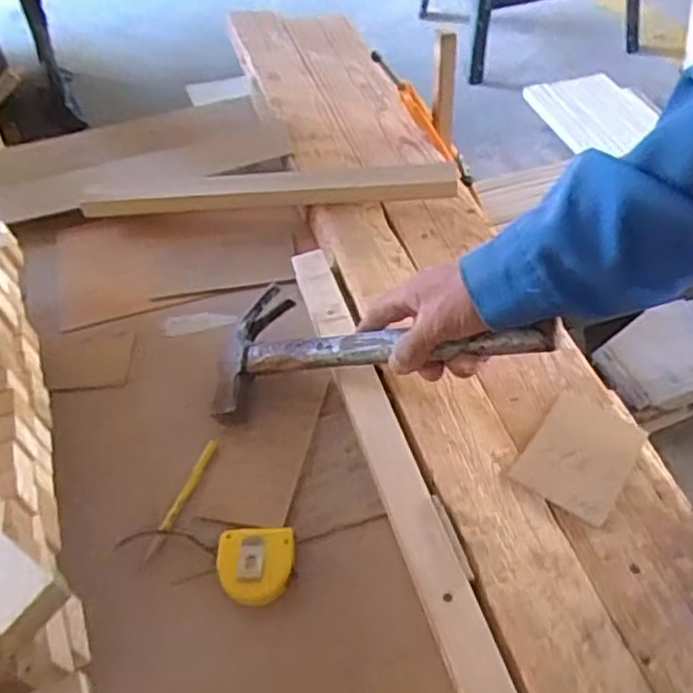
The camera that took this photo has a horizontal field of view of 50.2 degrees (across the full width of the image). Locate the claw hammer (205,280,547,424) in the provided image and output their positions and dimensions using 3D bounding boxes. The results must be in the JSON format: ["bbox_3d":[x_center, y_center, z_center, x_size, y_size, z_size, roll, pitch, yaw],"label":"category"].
[{"bbox_3d":[0.015,-0.014,0.601,0.287,0.031,0.106,-13,65,22],"label":"claw hammer"}]

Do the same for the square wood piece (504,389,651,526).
[{"bbox_3d":[0.180,0.084,0.573,0.072,0.004,0.100,29,56,19],"label":"square wood piece"}]

